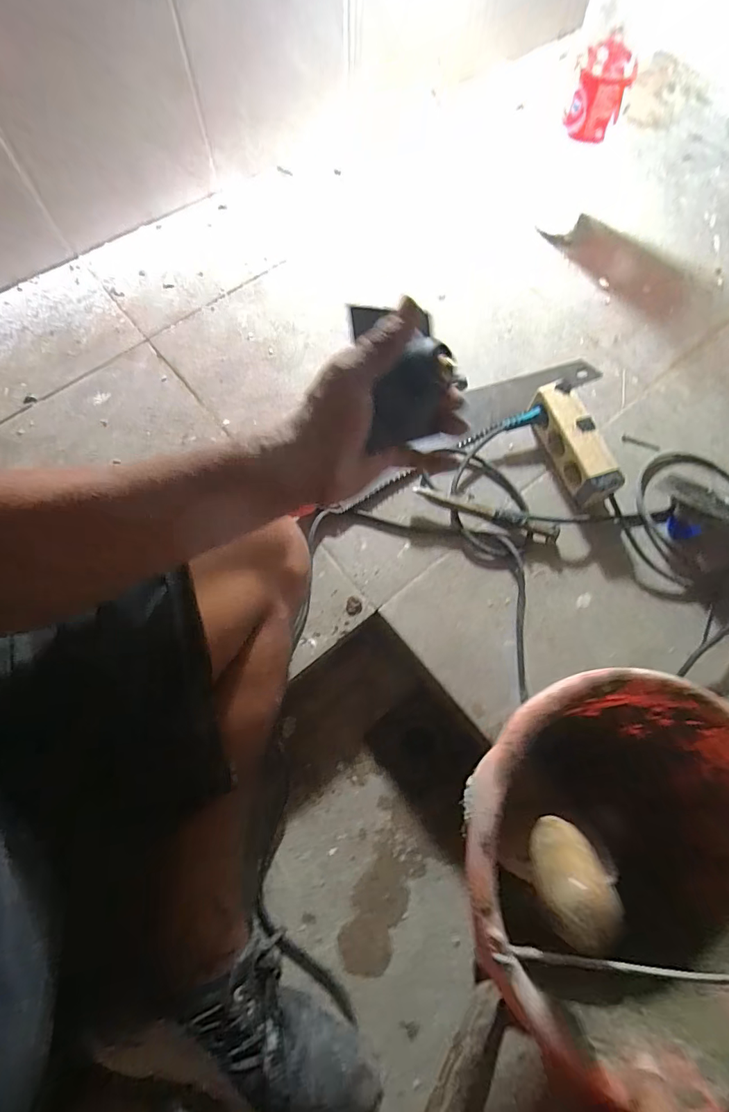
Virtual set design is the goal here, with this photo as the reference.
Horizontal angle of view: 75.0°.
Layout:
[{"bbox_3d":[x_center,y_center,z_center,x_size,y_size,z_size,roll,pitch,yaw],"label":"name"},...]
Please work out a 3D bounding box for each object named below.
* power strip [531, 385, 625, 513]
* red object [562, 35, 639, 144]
[{"bbox_3d":[0.265,-0.141,0.609,0.055,0.060,0.159,-20,73,-9],"label":"power strip"},{"bbox_3d":[0.316,-0.624,0.635,0.068,0.072,0.098,21,72,5],"label":"red object"}]

